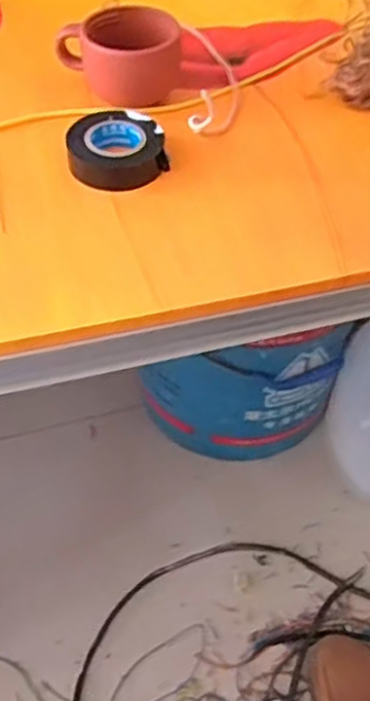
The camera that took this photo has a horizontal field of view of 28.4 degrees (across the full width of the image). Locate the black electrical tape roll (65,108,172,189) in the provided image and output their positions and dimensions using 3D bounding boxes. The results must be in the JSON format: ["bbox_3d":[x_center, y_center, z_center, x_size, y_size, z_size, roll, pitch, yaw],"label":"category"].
[{"bbox_3d":[-0.043,-0.126,0.456,0.059,0.020,0.052,-12,54,-11],"label":"black electrical tape roll"}]

